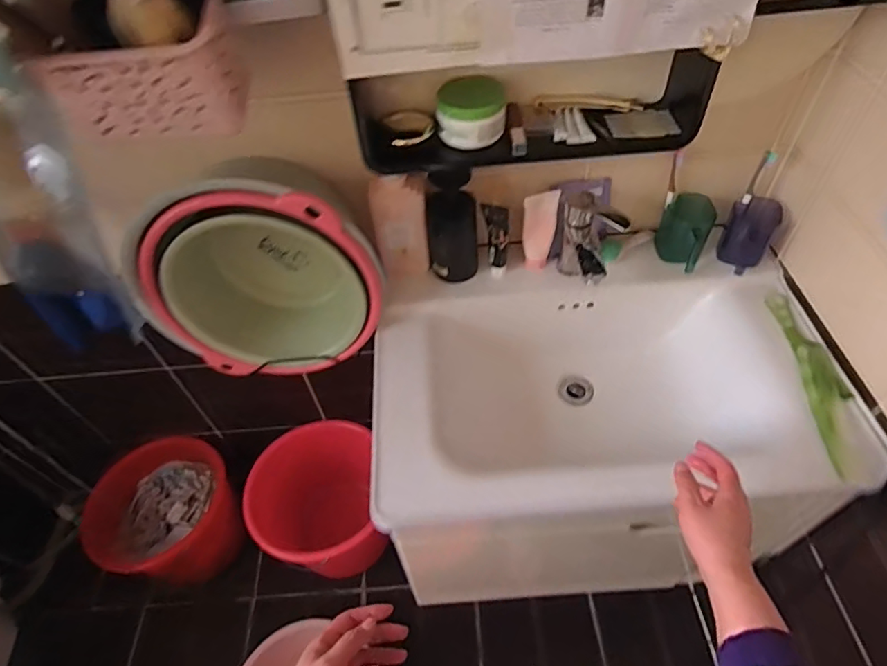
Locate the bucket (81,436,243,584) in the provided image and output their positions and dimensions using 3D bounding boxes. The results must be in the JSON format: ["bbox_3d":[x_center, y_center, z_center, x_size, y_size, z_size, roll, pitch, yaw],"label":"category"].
[{"bbox_3d":[-0.744,0.500,1.479,0.342,0.271,0.329,-3,50,3],"label":"bucket"}]

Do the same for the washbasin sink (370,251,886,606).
[{"bbox_3d":[0.243,0.124,0.910,0.697,0.240,0.464,-10,50,-3],"label":"washbasin sink"}]

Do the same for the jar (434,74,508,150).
[{"bbox_3d":[0.037,-0.309,0.740,0.101,0.065,0.095,-2,50,4],"label":"jar"}]

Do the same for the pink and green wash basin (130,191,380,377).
[{"bbox_3d":[-0.293,-0.080,0.905,0.355,0.365,0.162,-10,50,-3],"label":"pink and green wash basin"}]

